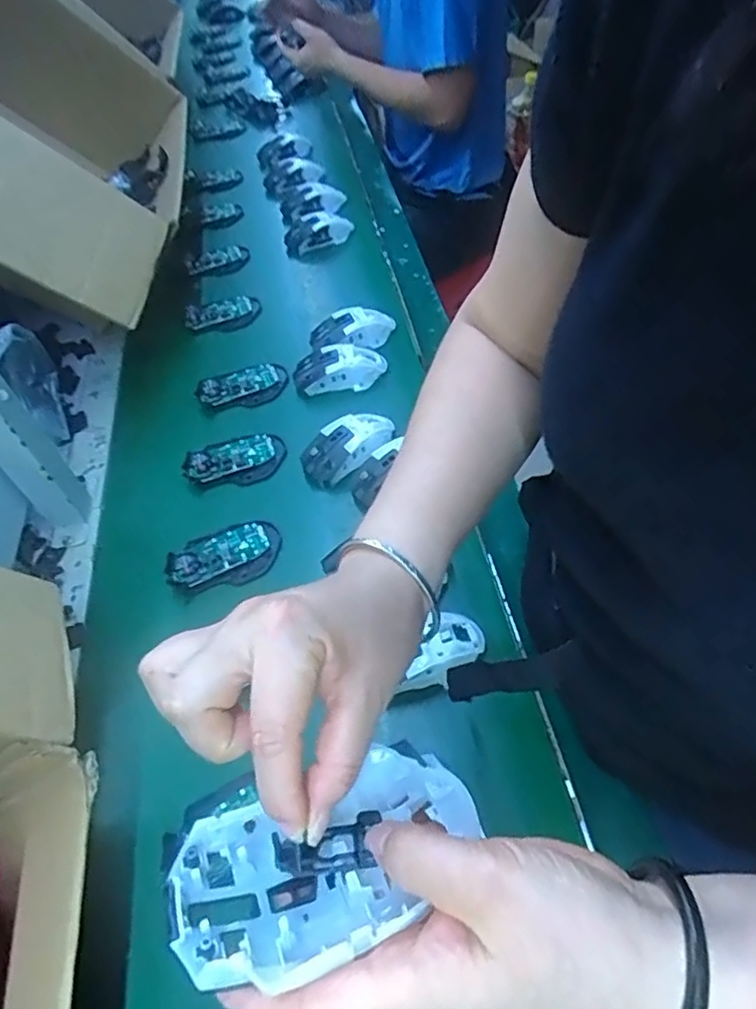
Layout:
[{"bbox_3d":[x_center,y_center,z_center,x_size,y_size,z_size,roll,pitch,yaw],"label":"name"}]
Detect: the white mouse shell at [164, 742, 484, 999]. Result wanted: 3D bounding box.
[{"bbox_3d":[-0.018,0.136,0.241,0.114,0.034,0.063,-21,52,-21],"label":"white mouse shell"}]

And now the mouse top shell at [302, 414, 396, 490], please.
[{"bbox_3d":[-0.034,-0.068,0.712,0.114,0.042,0.062,-28,53,-15],"label":"mouse top shell"}]

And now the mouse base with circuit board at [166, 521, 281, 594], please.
[{"bbox_3d":[-0.159,0.052,0.645,0.117,0.018,0.077,-22,52,-12],"label":"mouse base with circuit board"}]

